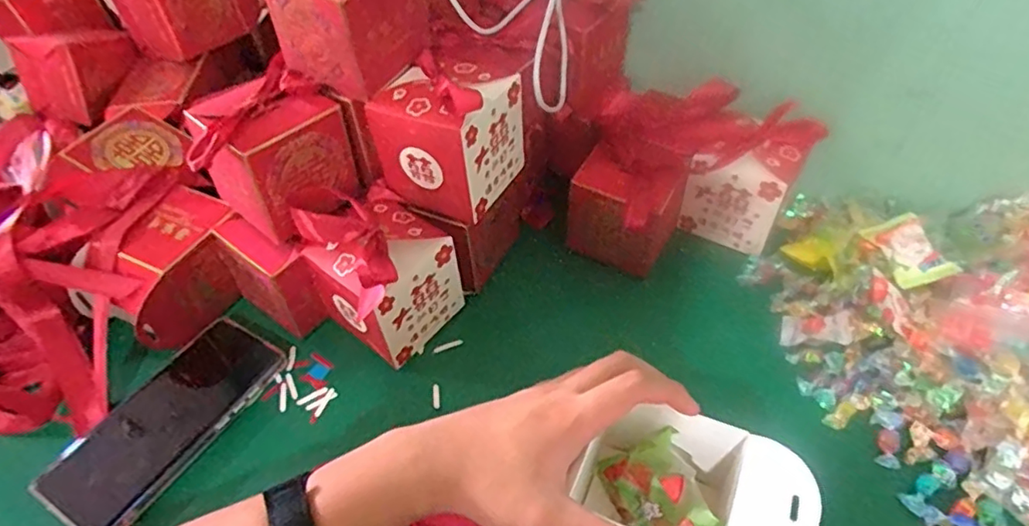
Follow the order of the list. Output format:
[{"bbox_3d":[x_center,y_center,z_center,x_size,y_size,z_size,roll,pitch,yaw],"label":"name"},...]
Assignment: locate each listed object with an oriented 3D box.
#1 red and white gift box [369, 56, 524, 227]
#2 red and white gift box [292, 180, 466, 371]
[{"bbox_3d":[-0.051,-0.104,0.448,0.093,0.105,0.091,16,50,17],"label":"red and white gift box"},{"bbox_3d":[-0.105,0.007,0.465,0.096,0.110,0.093,26,54,24],"label":"red and white gift box"}]

